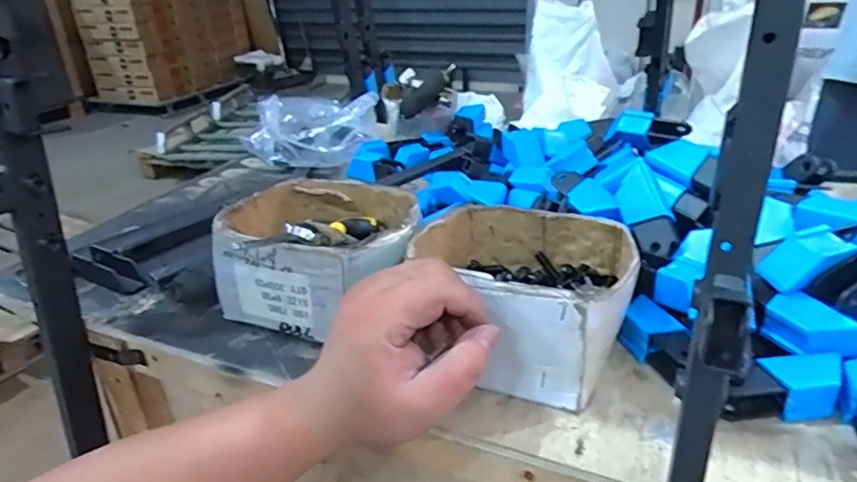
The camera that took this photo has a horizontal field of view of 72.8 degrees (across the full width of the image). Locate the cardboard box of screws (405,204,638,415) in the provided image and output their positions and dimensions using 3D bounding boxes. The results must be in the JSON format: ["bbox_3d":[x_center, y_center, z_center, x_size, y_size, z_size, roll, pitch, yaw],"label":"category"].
[{"bbox_3d":[0.067,0.035,0.435,0.159,0.076,0.143,13,30,27],"label":"cardboard box of screws"}]

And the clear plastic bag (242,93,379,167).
[{"bbox_3d":[-0.169,-0.166,0.835,0.164,0.073,0.174,-15,29,-23],"label":"clear plastic bag"}]

